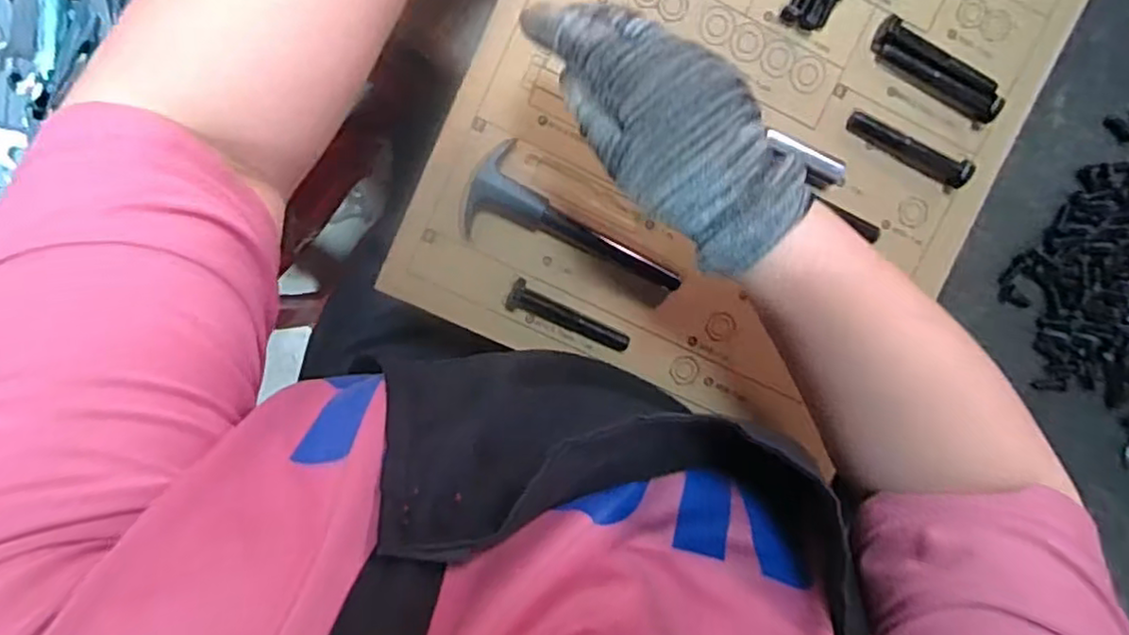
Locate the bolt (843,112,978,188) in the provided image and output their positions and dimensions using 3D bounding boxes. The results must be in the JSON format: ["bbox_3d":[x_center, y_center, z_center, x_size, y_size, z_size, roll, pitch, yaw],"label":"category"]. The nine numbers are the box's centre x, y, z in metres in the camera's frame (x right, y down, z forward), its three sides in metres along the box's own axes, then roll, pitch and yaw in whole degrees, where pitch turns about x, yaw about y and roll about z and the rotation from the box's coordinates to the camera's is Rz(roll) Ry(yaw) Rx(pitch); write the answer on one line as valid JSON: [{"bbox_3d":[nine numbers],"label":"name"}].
[{"bbox_3d":[0.198,-0.096,0.388,0.076,0.013,0.015,24,98,-6],"label":"bolt"}]

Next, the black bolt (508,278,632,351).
[{"bbox_3d":[0.003,0.002,0.395,0.074,0.014,0.018,26,97,-6],"label":"black bolt"}]

